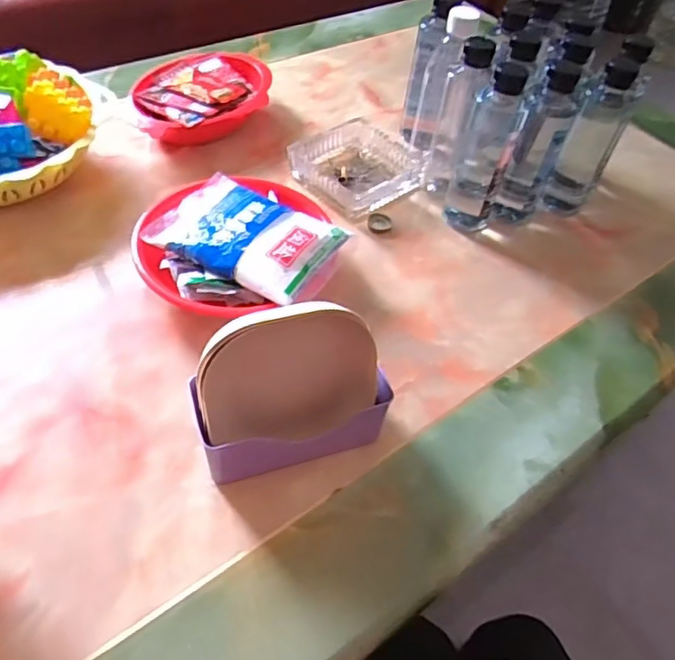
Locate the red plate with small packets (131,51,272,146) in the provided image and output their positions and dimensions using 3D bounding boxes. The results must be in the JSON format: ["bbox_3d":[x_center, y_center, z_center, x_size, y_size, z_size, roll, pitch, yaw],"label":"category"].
[{"bbox_3d":[-0.166,-0.286,0.742,0.169,0.046,0.168,3,50,-4],"label":"red plate with small packets"}]

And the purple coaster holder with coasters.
[{"bbox_3d":[-0.034,0.047,0.440,0.140,0.112,0.070,-9,52,-13],"label":"purple coaster holder with coasters"}]

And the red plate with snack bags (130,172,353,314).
[{"bbox_3d":[-0.091,-0.087,0.578,0.182,0.058,0.178,3,50,-3],"label":"red plate with snack bags"}]

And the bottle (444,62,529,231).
[{"bbox_3d":[0.158,-0.190,0.621,0.055,0.171,0.051,19,51,10],"label":"bottle"}]

